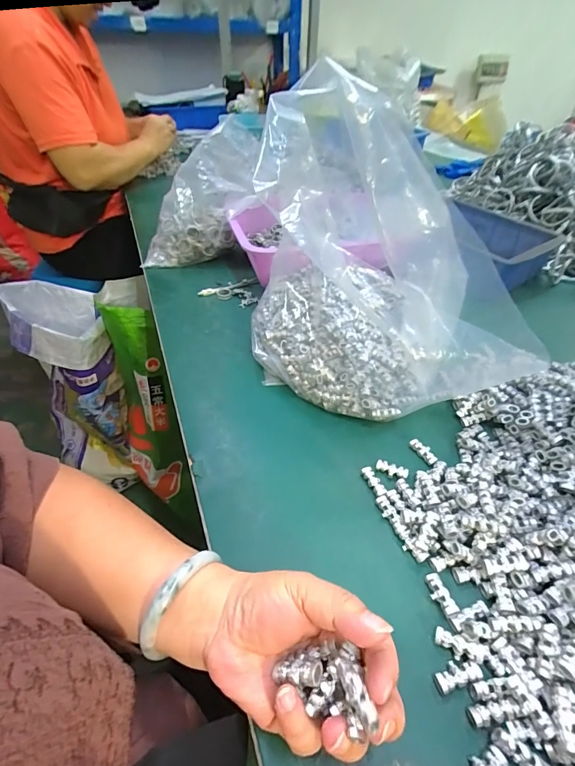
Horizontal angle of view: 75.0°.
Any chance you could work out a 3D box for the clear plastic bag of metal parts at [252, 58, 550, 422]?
[{"bbox_3d":[0.096,-0.175,0.441,0.289,0.254,0.356,-7,45,-9],"label":"clear plastic bag of metal parts"}]

